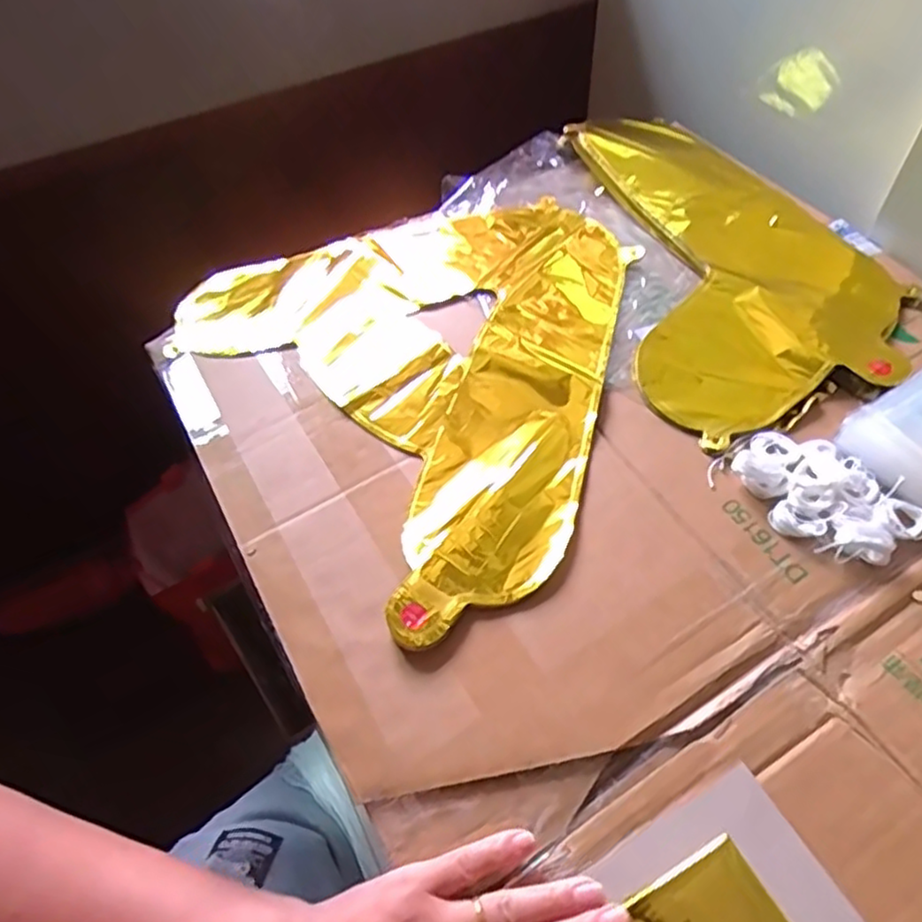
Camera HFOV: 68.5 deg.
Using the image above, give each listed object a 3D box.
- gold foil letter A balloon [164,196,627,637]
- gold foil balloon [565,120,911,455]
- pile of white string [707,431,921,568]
[{"bbox_3d":[-0.016,-0.105,0.529,0.384,0.017,0.357,38,66,26],"label":"gold foil letter A balloon"},{"bbox_3d":[0.231,-0.186,0.579,0.213,0.027,0.404,-5,55,1],"label":"gold foil balloon"},{"bbox_3d":[0.225,0.018,0.425,0.075,0.018,0.107,-31,59,-17],"label":"pile of white string"}]

